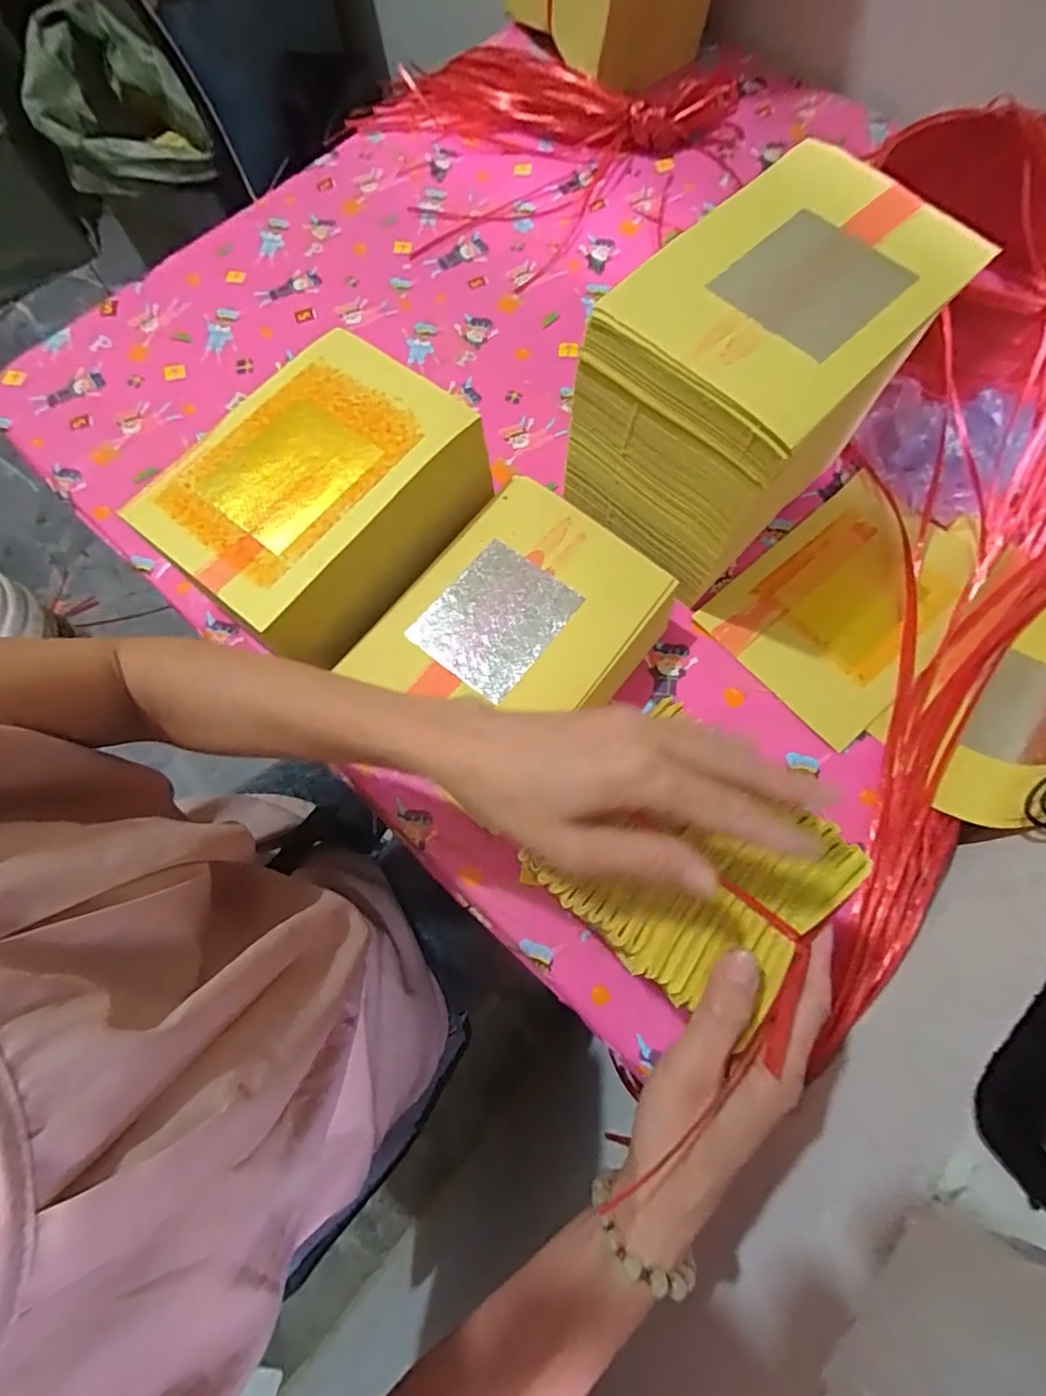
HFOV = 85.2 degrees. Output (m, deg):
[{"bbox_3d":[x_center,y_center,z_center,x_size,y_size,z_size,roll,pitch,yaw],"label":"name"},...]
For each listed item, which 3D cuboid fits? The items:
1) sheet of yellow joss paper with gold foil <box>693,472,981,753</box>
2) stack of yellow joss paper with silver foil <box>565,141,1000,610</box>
[{"bbox_3d":[0.293,-0.090,0.504,0.235,0.007,0.160,-41,76,-11],"label":"sheet of yellow joss paper with gold foil"},{"bbox_3d":[0.176,-0.240,0.456,0.241,0.197,0.158,-42,76,-11],"label":"stack of yellow joss paper with silver foil"}]

